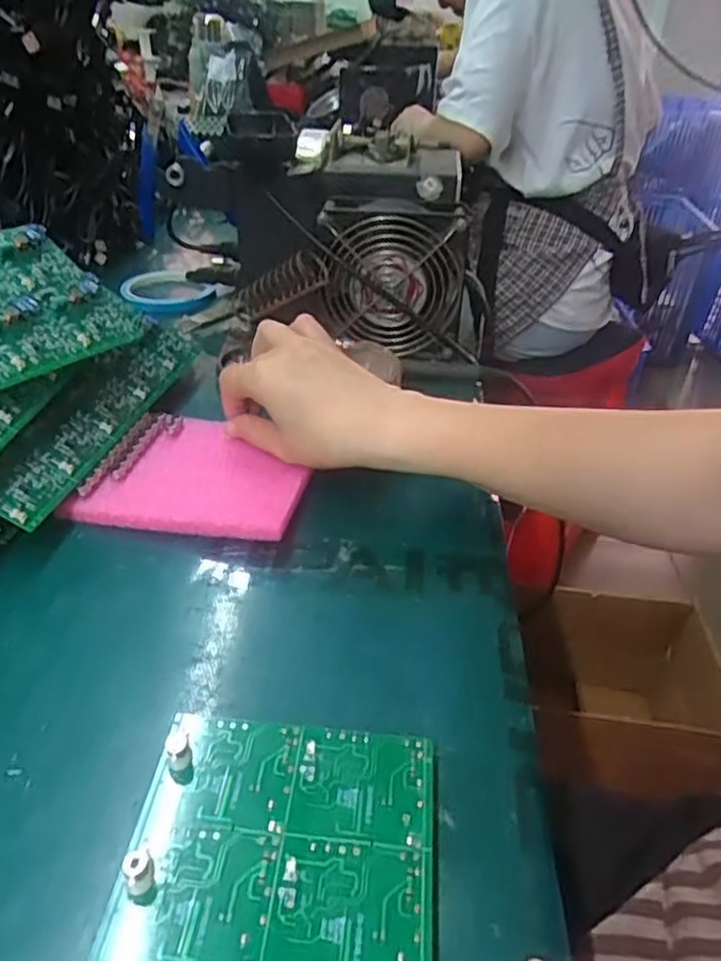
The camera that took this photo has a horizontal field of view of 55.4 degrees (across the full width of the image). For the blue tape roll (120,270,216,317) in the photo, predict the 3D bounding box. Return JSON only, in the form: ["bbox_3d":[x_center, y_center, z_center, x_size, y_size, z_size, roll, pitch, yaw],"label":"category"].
[{"bbox_3d":[-0.188,-0.187,0.679,0.084,0.026,0.070,-20,42,-28],"label":"blue tape roll"}]

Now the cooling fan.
[{"bbox_3d":[0.028,-0.169,0.575,0.112,0.112,0.055,6,36,4],"label":"cooling fan"}]

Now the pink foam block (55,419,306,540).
[{"bbox_3d":[-0.099,-0.005,0.432,0.130,0.012,0.103,8,36,7],"label":"pink foam block"}]

